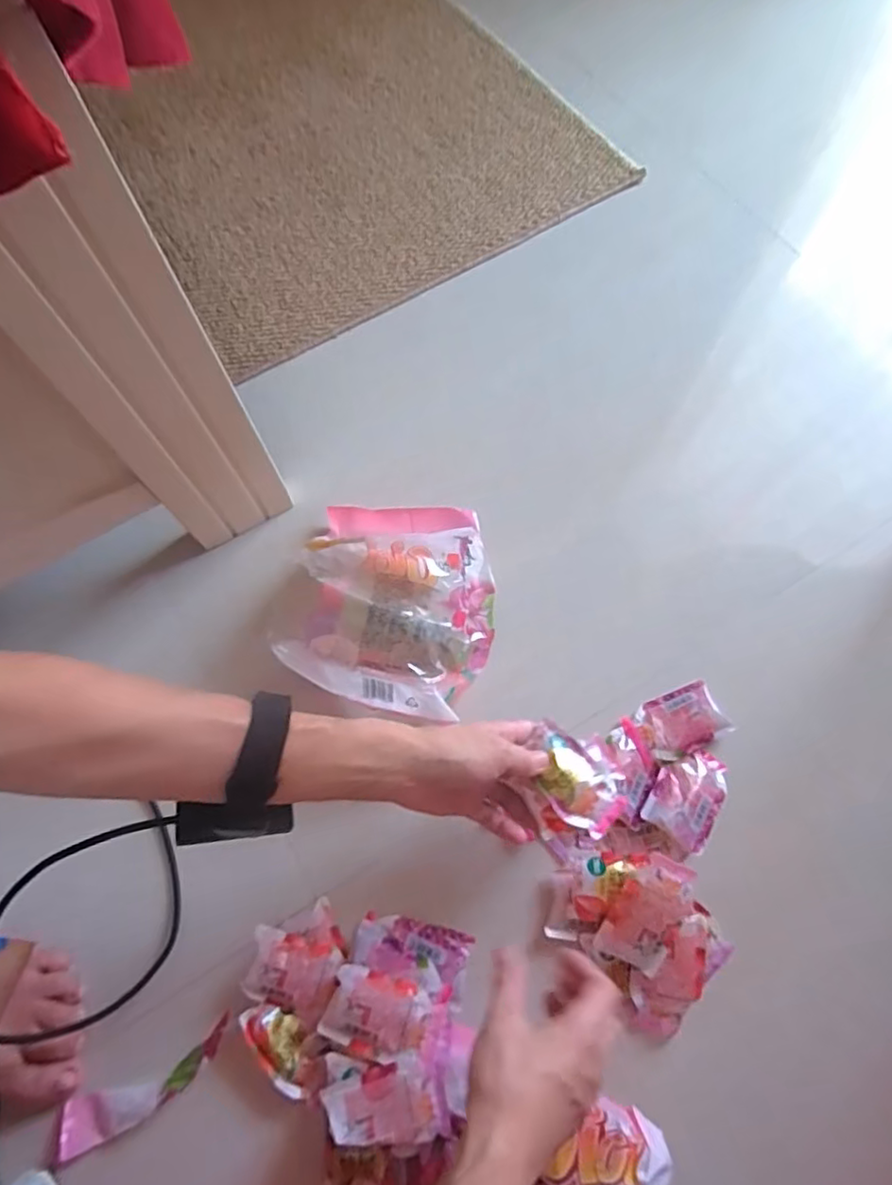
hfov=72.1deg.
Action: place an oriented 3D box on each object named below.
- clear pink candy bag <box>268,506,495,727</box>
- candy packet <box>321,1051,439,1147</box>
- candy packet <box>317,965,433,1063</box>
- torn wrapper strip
[{"bbox_3d":[-0.055,0.011,0.538,0.187,0.070,0.188,7,71,5],"label":"clear pink candy bag"},{"bbox_3d":[-0.044,0.338,0.409,0.078,0.009,0.048,-5,41,6],"label":"candy packet"},{"bbox_3d":[-0.050,0.300,0.437,0.068,0.015,0.049,14,71,7],"label":"candy packet"},{"bbox_3d":[-0.215,0.357,0.440,0.128,0.008,0.035,-24,71,-6],"label":"torn wrapper strip"}]

